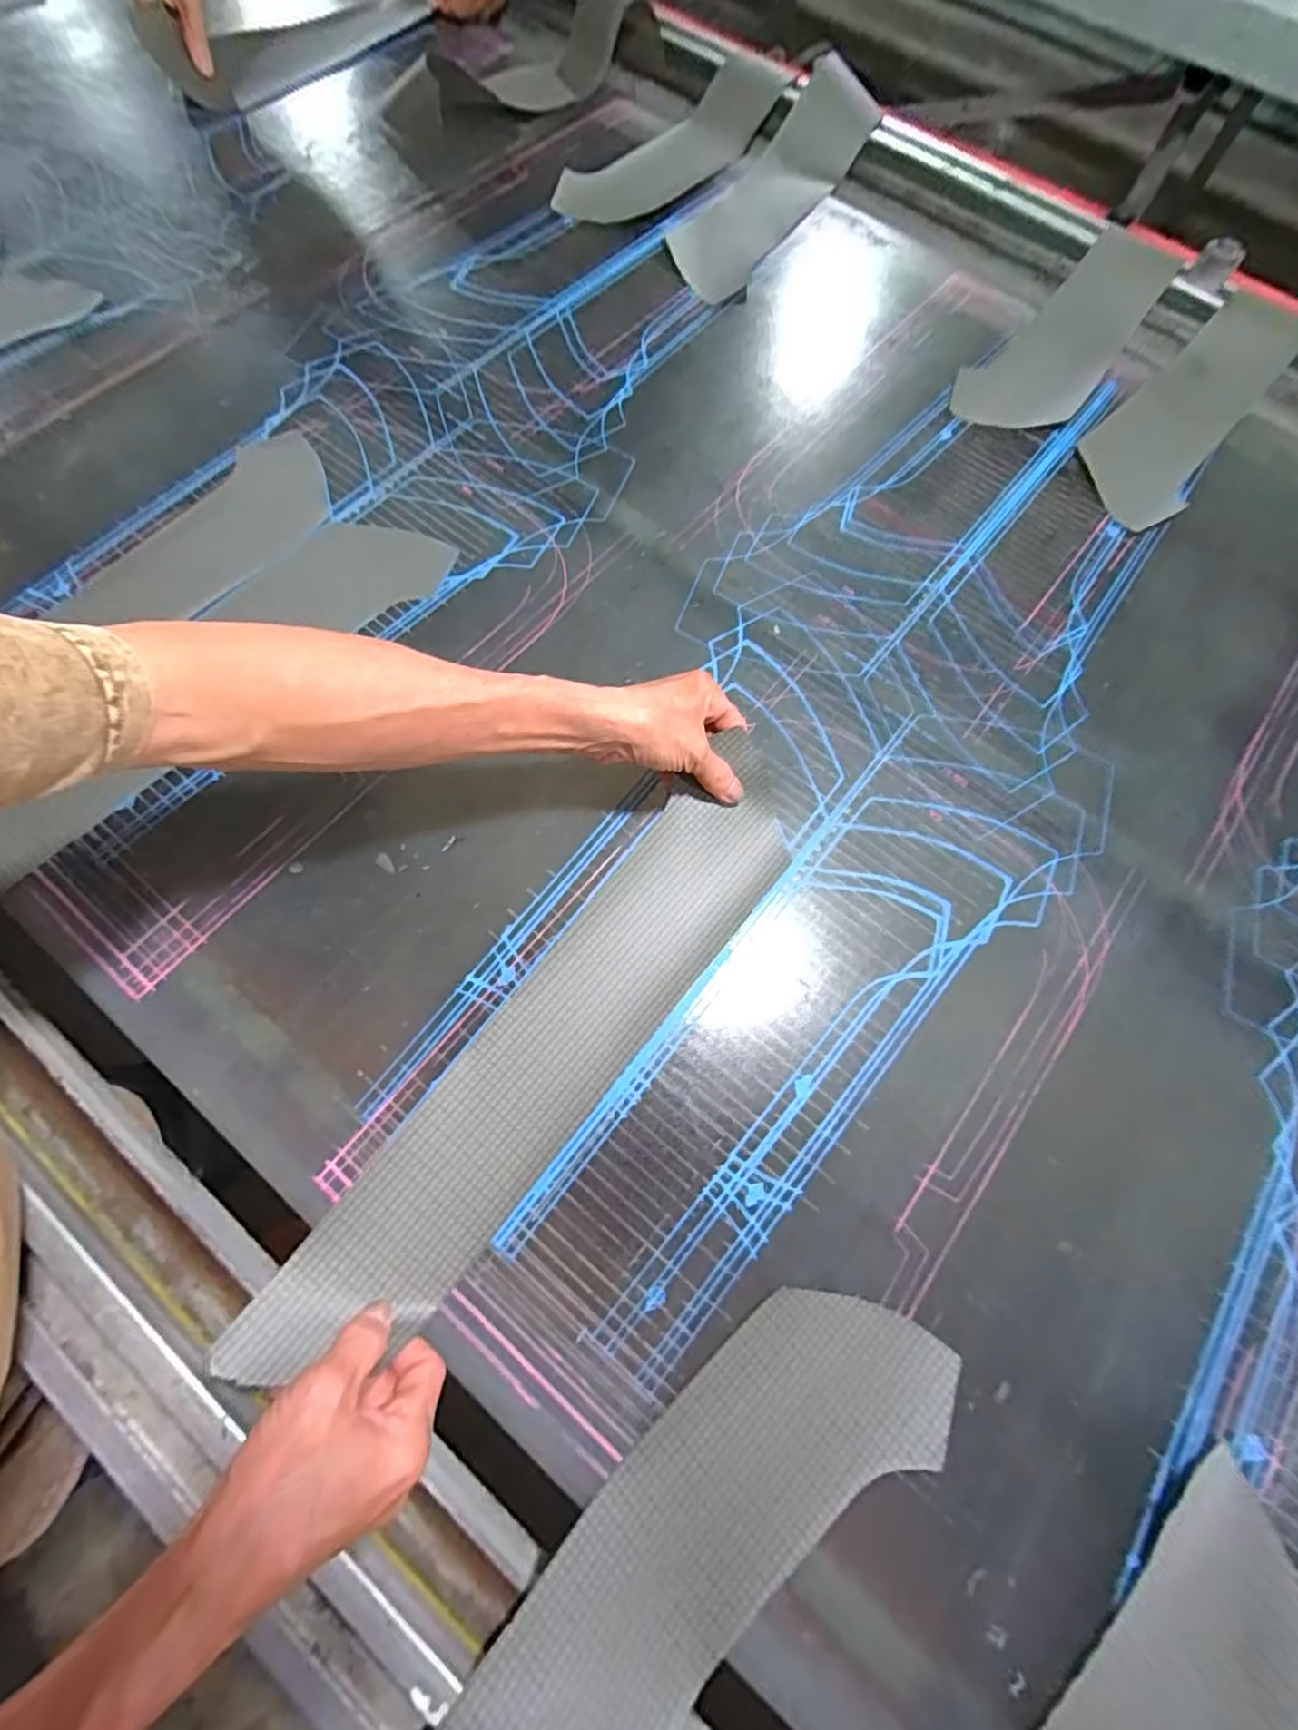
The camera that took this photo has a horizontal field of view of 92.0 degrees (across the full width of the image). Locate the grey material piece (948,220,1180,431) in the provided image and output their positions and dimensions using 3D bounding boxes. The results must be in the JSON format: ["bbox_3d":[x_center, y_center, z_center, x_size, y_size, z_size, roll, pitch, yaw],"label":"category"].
[{"bbox_3d":[0.427,-0.543,0.639,0.109,0.030,0.321,36,75,9],"label":"grey material piece"}]

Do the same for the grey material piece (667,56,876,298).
[{"bbox_3d":[0.129,-0.737,0.689,0.123,0.053,0.315,39,88,10],"label":"grey material piece"}]

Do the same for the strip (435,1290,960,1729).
[{"bbox_3d":[0.034,0.348,0.314,0.303,0.044,0.107,-41,78,-13],"label":"strip"}]

